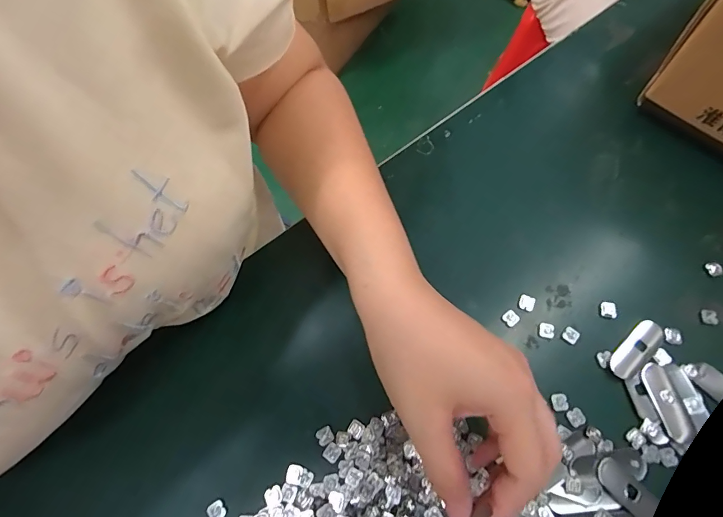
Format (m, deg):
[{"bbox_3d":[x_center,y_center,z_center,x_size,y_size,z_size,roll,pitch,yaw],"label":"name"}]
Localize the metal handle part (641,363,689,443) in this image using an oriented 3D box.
[{"bbox_3d":[0.202,0.095,0.271,0.014,0.004,0.048,-10,65,-1],"label":"metal handle part"}]

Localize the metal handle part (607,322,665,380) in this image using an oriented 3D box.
[{"bbox_3d":[0.194,0.063,0.286,0.050,0.004,0.019,-40,70,-14],"label":"metal handle part"}]

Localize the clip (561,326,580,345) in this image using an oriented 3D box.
[{"bbox_3d":[0.151,0.055,0.293,0.010,0.004,0.011,38,72,18],"label":"clip"}]

